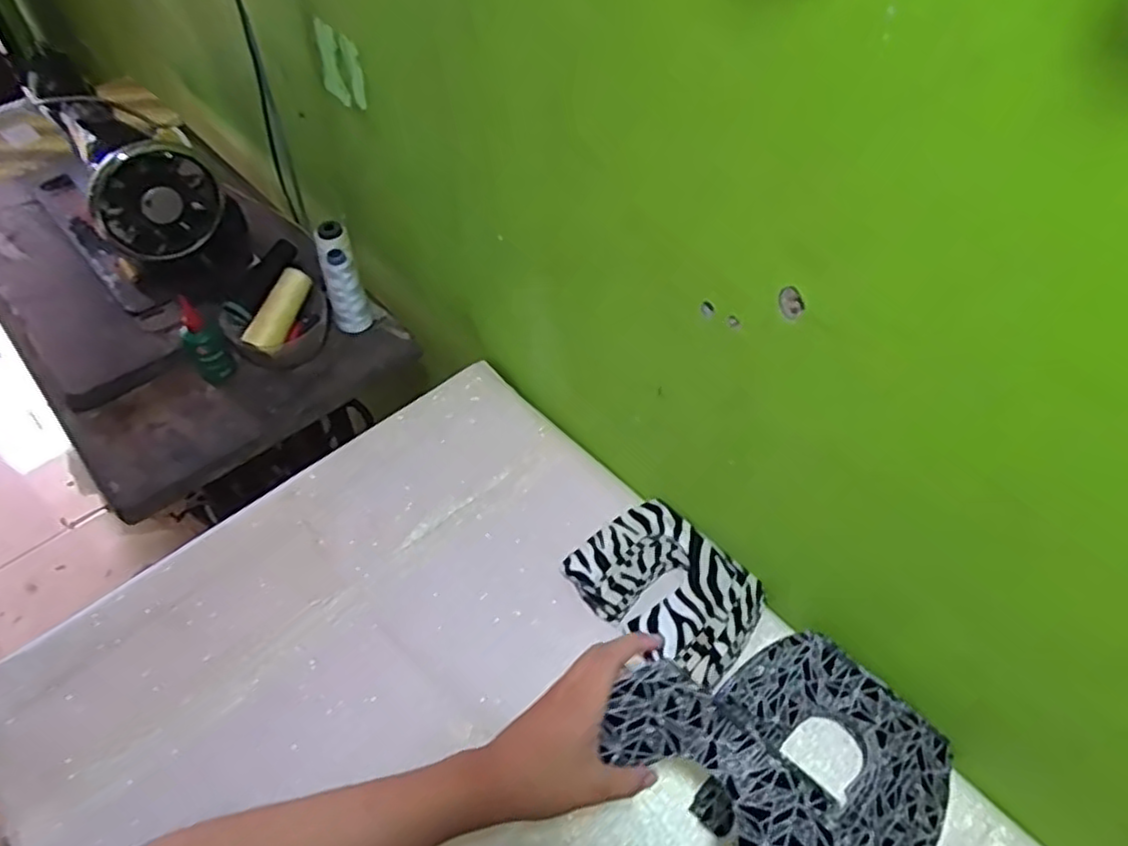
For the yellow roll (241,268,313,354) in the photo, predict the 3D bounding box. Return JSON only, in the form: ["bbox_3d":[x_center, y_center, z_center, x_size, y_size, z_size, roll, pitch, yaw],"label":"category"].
[{"bbox_3d":[-0.341,-0.136,0.857,0.030,0.038,0.113,20,73,13],"label":"yellow roll"}]

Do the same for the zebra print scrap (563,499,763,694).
[{"bbox_3d":[0.098,0.161,0.685,0.180,0.038,0.135,38,60,24],"label":"zebra print scrap"}]

